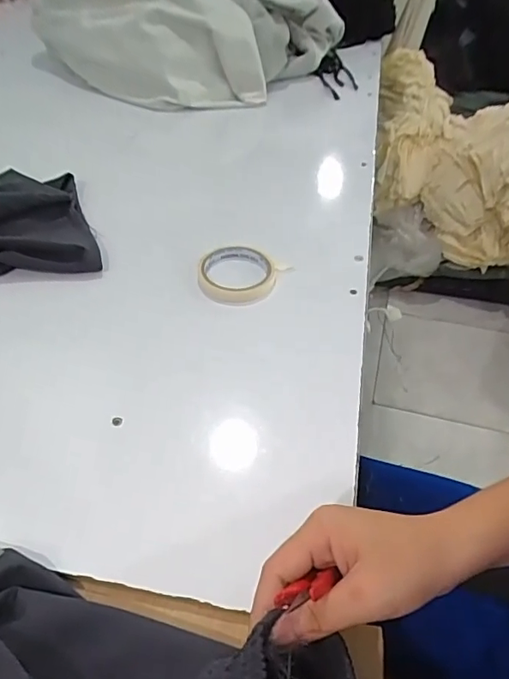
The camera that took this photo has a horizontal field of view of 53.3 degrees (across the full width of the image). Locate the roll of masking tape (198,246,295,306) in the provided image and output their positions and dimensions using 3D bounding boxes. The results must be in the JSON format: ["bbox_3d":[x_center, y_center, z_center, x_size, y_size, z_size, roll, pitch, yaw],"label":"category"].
[{"bbox_3d":[-0.020,-0.074,0.595,0.095,0.026,0.093,0,45,0],"label":"roll of masking tape"}]

